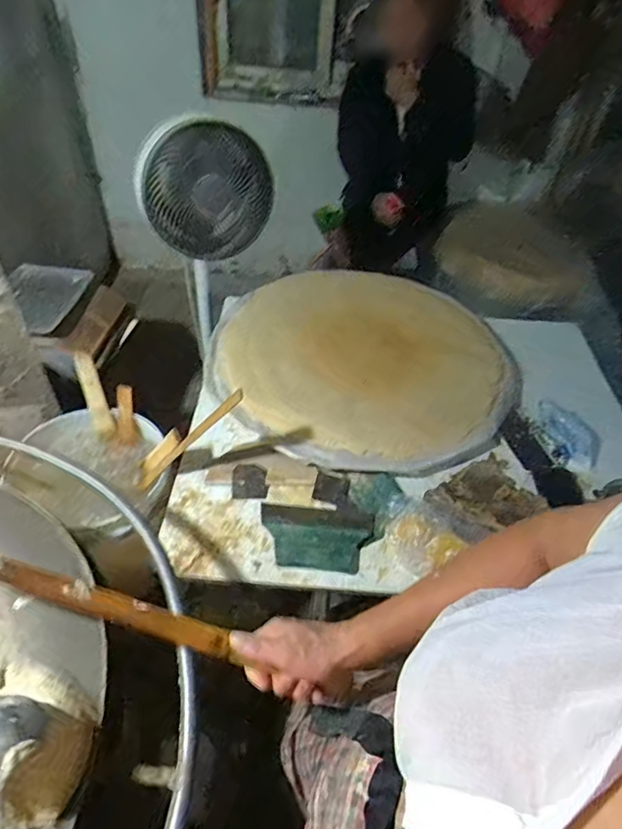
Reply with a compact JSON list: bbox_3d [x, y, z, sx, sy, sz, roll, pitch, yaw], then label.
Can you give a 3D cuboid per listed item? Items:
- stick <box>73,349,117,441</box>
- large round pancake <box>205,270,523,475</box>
[{"bbox_3d":[-0.424,-0.037,0.993,0.034,0.175,0.025,-21,13,-24],"label":"stick"},{"bbox_3d":[0.129,-0.134,1.116,0.668,0.093,0.562,4,45,-2],"label":"large round pancake"}]

